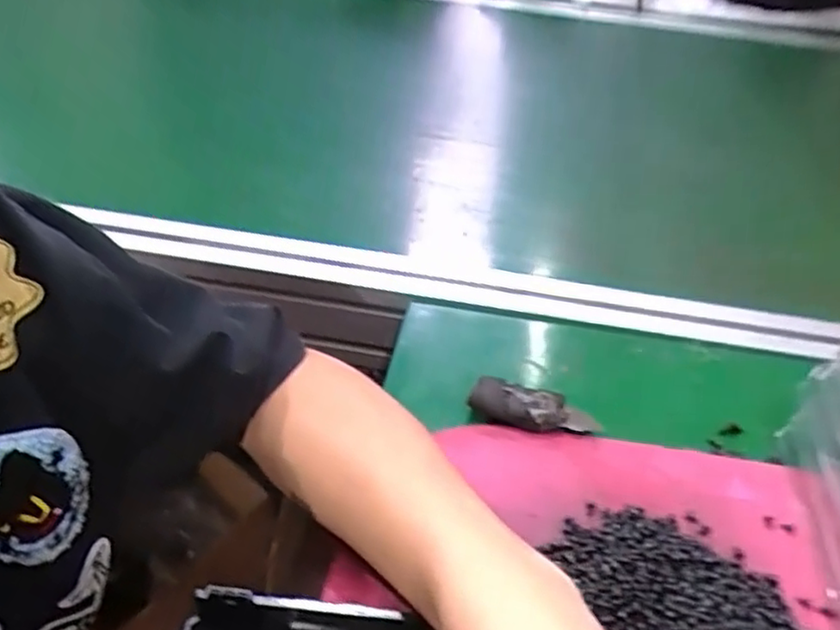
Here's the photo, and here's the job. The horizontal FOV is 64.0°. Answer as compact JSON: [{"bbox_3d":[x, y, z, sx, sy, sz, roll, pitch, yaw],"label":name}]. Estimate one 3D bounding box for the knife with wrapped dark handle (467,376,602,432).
[{"bbox_3d":[0.064,0.051,0.375,0.069,0.013,0.024,16,44,13],"label":"knife with wrapped dark handle"}]

